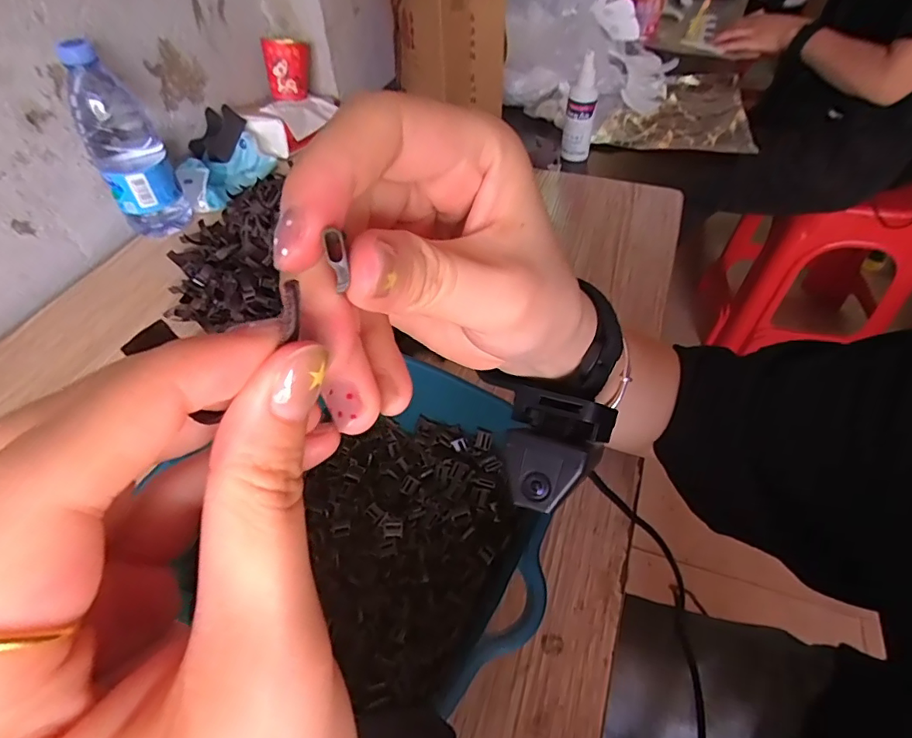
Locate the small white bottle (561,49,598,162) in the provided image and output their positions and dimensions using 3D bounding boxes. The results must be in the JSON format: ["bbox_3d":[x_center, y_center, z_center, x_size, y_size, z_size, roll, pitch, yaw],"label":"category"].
[{"bbox_3d":[0.162,-0.339,0.661,0.036,0.118,0.028,4,50,6],"label":"small white bottle"}]

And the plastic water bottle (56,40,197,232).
[{"bbox_3d":[-0.358,-0.237,0.554,0.072,0.193,0.063,-27,54,-20],"label":"plastic water bottle"}]

